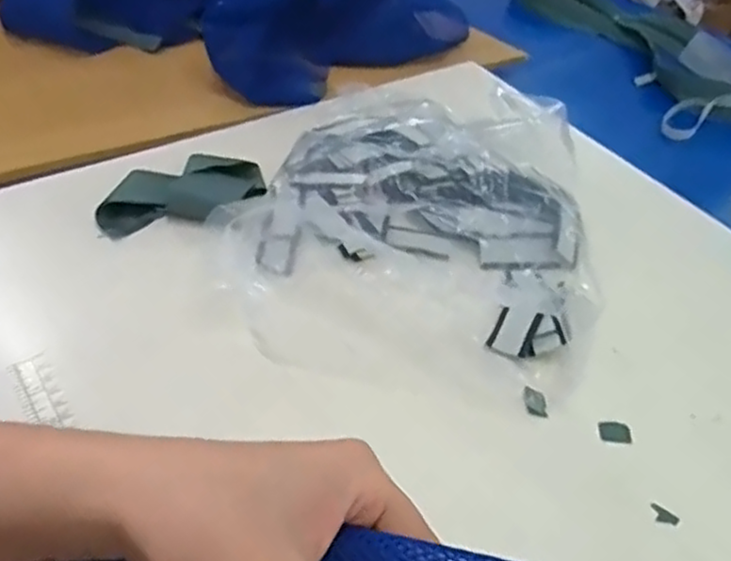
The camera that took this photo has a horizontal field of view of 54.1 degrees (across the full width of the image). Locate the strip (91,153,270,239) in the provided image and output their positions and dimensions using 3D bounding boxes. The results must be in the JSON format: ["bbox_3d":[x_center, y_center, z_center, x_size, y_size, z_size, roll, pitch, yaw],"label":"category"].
[{"bbox_3d":[-0.136,-0.065,0.522,0.116,0.015,0.067,-17,48,-23],"label":"strip"}]

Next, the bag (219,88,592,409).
[{"bbox_3d":[0.040,-0.054,0.516,0.248,0.061,0.286,10,44,5],"label":"bag"}]

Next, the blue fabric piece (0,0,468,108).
[{"bbox_3d":[-0.136,-0.323,0.737,0.429,0.117,0.270,22,46,17],"label":"blue fabric piece"}]

